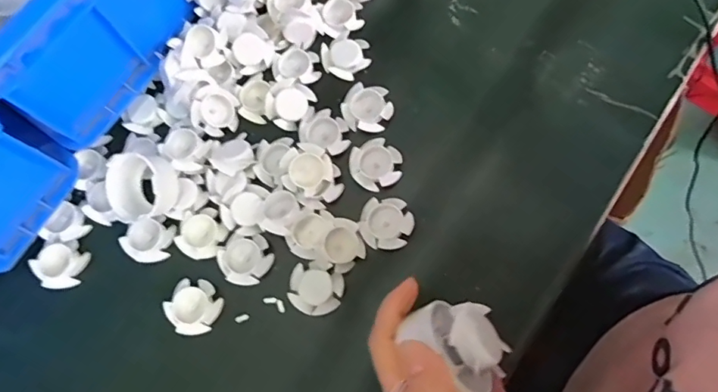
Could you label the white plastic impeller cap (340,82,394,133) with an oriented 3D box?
[{"bbox_3d":[0.007,-0.073,0.410,0.041,0.012,0.039,0,77,-1],"label":"white plastic impeller cap"}]

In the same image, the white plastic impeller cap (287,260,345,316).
[{"bbox_3d":[-0.033,0.071,0.381,0.041,0.017,0.039,0,77,-1],"label":"white plastic impeller cap"}]

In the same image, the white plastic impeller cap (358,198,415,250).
[{"bbox_3d":[0.021,0.021,0.384,0.040,0.014,0.038,0,77,-1],"label":"white plastic impeller cap"}]

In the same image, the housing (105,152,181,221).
[{"bbox_3d":[-0.174,-0.009,0.399,0.052,0.023,0.055,0,77,-1],"label":"housing"}]

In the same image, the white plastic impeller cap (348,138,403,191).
[{"bbox_3d":[0.013,-0.025,0.397,0.040,0.012,0.038,0,77,-1],"label":"white plastic impeller cap"}]

